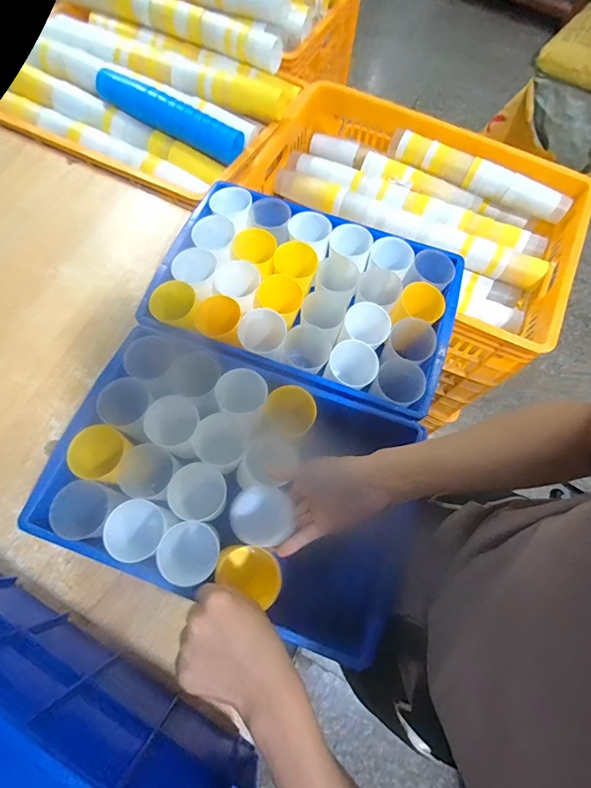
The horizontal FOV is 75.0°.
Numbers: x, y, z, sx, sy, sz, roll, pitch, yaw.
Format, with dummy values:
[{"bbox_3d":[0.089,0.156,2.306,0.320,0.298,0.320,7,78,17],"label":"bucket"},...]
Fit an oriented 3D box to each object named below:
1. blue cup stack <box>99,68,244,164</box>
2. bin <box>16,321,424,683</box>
[{"bbox_3d":[-0.252,-0.546,0.761,0.318,0.071,0.057,26,70,10],"label":"blue cup stack"},{"bbox_3d":[-0.067,0.102,0.478,0.410,0.105,0.266,20,70,4],"label":"bin"}]

